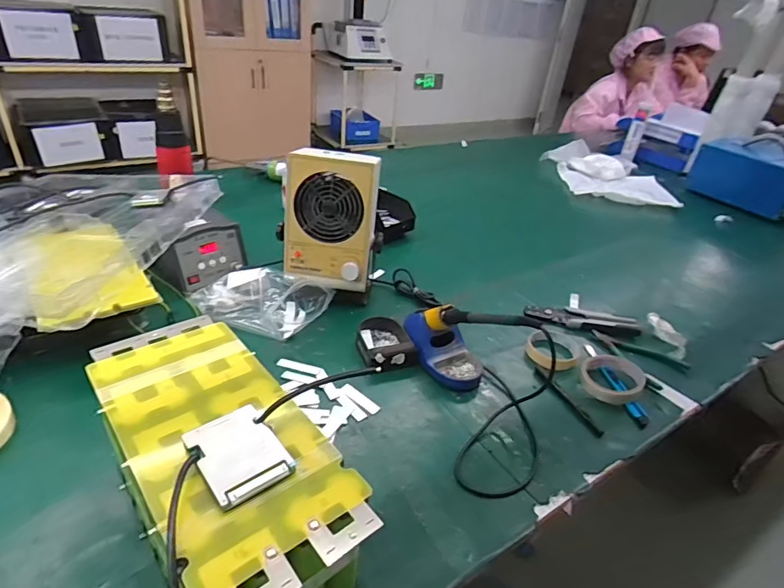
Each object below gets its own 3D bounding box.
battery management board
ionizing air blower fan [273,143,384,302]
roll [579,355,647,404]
[{"bbox_3d":[-0.124,0.128,0.380,0.060,0.012,0.081,-20,41,-34],"label":"battery management board"},{"bbox_3d":[-0.101,-0.106,0.803,0.161,0.245,0.121,2,33,-6],"label":"ionizing air blower fan"},{"bbox_3d":[0.341,0.131,0.729,0.094,0.027,0.095,4,33,-3],"label":"roll"}]

